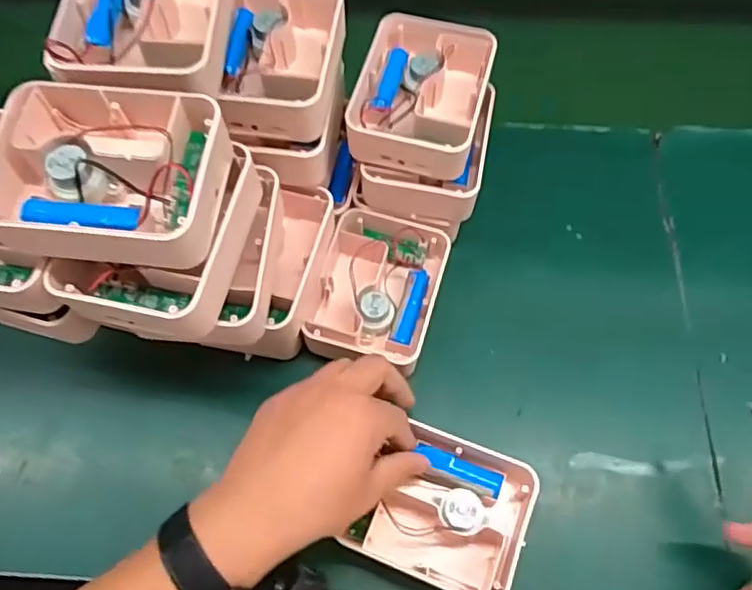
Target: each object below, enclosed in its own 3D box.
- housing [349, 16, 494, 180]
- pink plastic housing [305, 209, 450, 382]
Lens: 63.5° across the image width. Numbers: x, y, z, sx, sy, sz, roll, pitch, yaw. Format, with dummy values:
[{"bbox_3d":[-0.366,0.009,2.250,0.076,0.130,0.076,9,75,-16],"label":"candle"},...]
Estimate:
[{"bbox_3d":[0.038,-0.164,0.497,0.101,0.041,0.135,14,65,7],"label":"housing"},{"bbox_3d":[0.001,-0.004,0.512,0.100,0.047,0.127,16,65,8],"label":"pink plastic housing"}]

